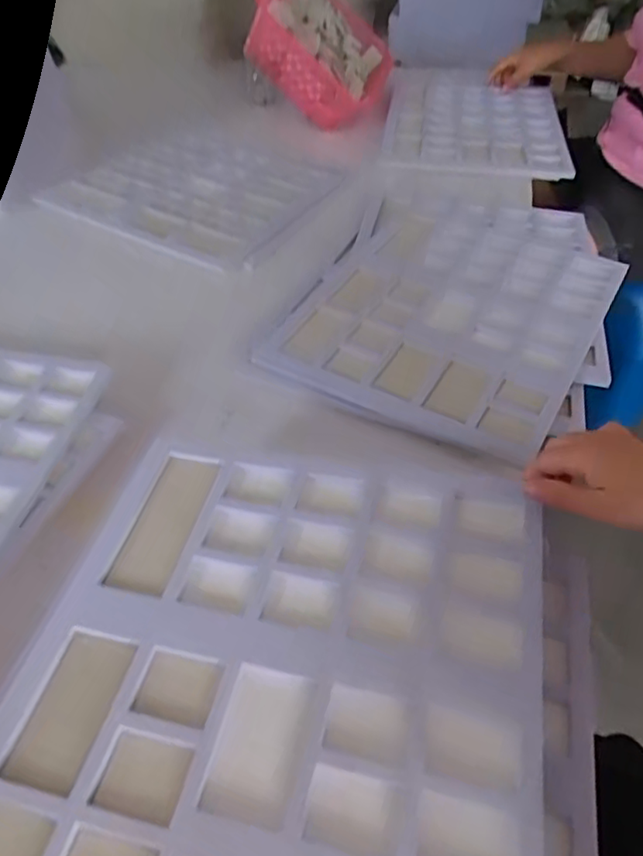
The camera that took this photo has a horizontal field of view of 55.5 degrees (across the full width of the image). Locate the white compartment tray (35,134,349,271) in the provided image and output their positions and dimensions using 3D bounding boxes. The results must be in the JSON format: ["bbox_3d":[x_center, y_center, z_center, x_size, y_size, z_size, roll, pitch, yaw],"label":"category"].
[{"bbox_3d":[-0.222,-0.420,1.079,0.445,0.036,0.353,23,51,21],"label":"white compartment tray"}]

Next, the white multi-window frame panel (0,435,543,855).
[{"bbox_3d":[-0.038,0.182,0.407,0.348,0.015,0.421,9,47,9],"label":"white multi-window frame panel"}]

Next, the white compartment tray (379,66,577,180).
[{"bbox_3d":[0.323,-0.673,1.295,0.361,0.048,0.520,7,52,4],"label":"white compartment tray"}]

